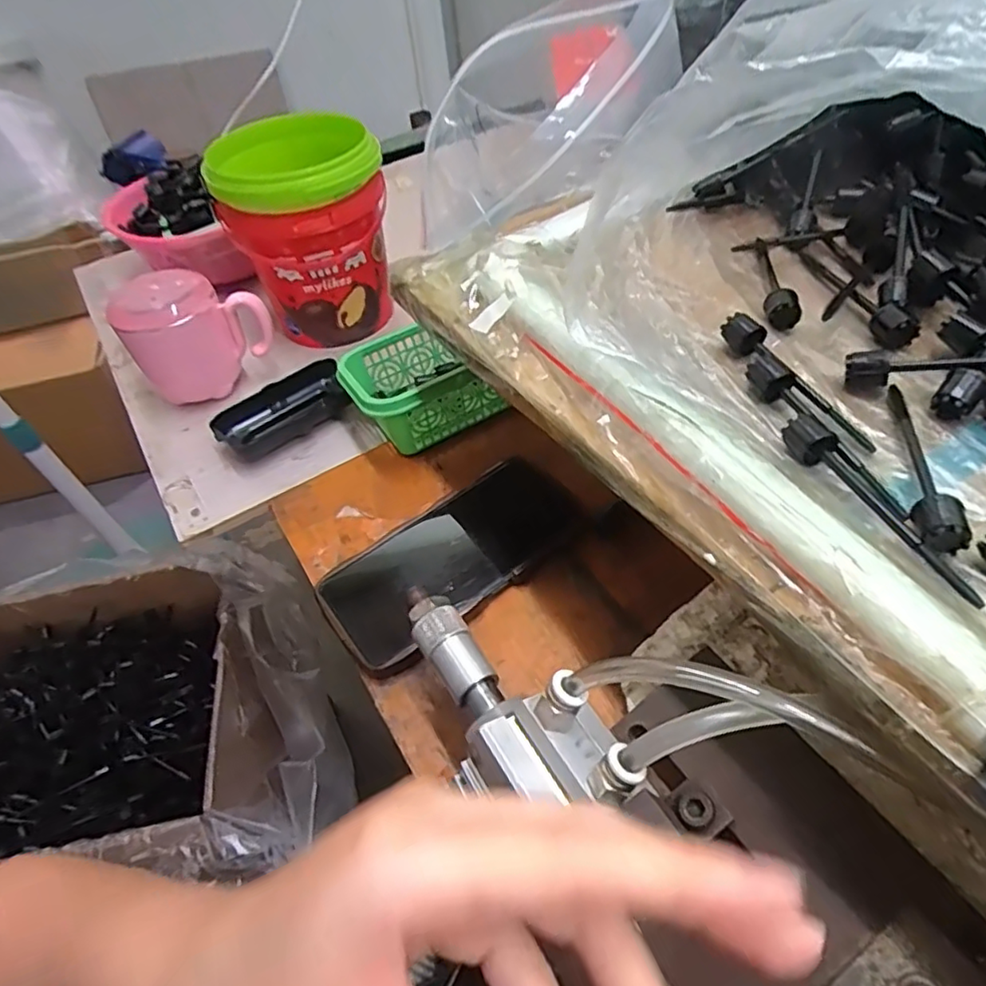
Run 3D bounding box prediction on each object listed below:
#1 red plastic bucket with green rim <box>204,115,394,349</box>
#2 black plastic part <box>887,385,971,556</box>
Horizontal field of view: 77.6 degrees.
[{"bbox_3d":[-0.158,-0.222,0.542,0.119,0.163,0.129,-3,49,4],"label":"red plastic bucket with green rim"},{"bbox_3d":[0.154,-0.015,0.224,0.014,0.010,0.086,5,50,11],"label":"black plastic part"}]

